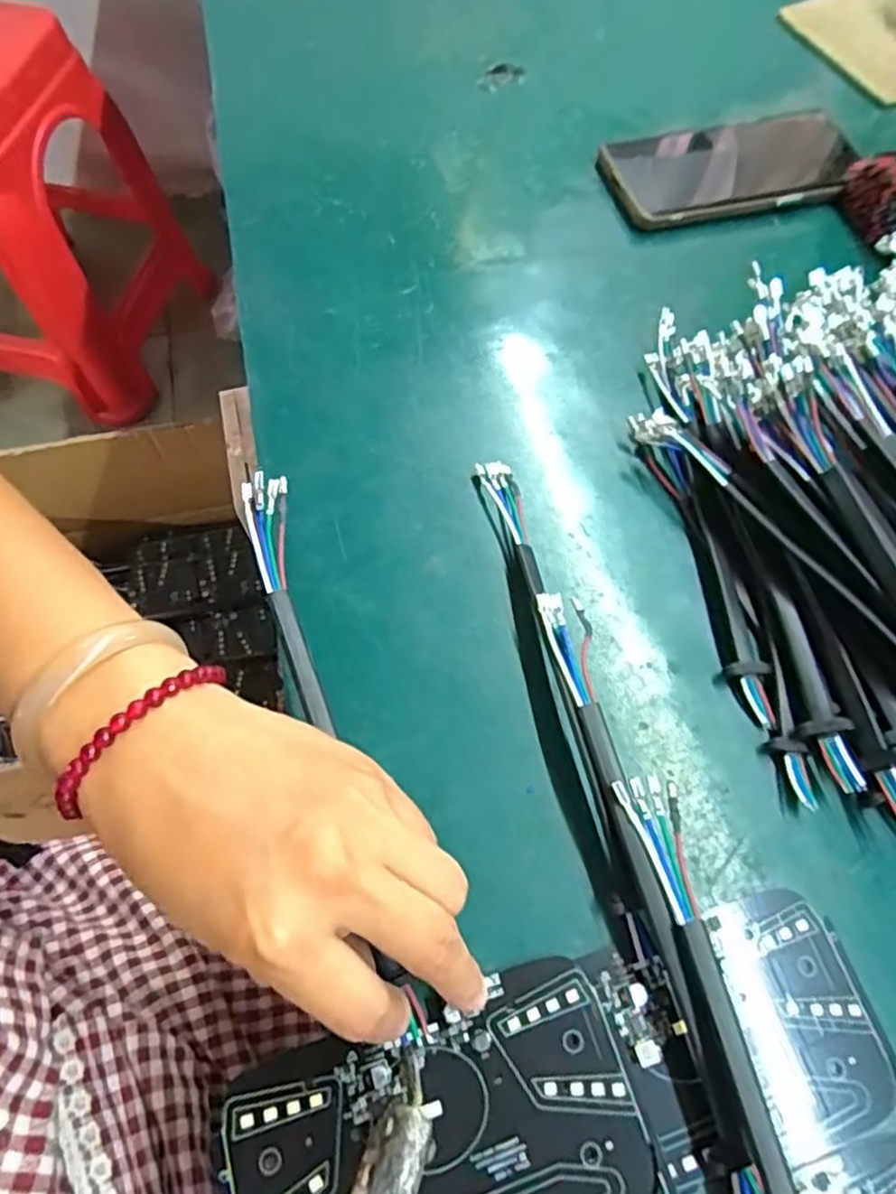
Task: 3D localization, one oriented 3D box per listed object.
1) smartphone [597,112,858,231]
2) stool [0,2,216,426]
[{"bbox_3d":[0.187,-0.274,0.448,0.171,0.012,0.077,-14,66,-9],"label":"smartphone"},{"bbox_3d":[-0.656,-0.575,1.085,0.364,0.464,0.300,14,65,7],"label":"stool"}]

